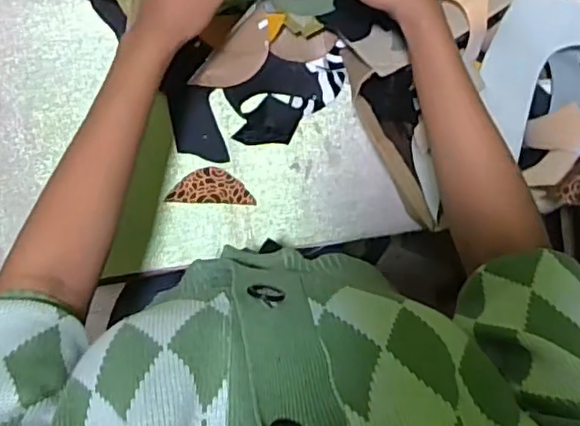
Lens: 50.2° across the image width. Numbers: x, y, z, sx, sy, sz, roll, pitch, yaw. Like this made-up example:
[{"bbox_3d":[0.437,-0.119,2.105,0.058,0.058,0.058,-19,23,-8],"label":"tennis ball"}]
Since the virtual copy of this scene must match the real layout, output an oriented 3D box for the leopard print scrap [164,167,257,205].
[{"bbox_3d":[-0.088,-0.030,0.697,0.095,0.004,0.040,2,96,-7],"label":"leopard print scrap"}]

